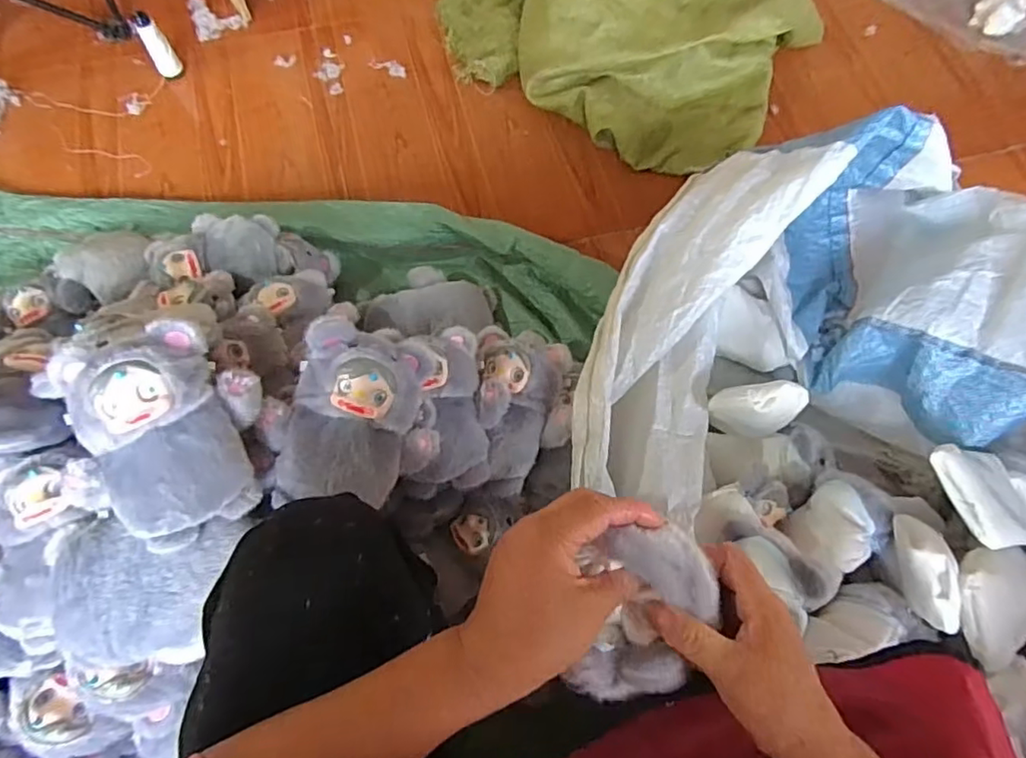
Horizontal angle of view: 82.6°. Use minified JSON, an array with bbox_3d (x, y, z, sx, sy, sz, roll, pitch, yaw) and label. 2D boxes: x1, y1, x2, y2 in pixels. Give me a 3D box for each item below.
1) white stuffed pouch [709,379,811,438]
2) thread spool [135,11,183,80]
[{"bbox_3d":[0.295,0.037,0.705,0.110,0.075,0.050,6,68,1],"label":"white stuffed pouch"},{"bbox_3d":[-0.625,-0.587,1.028,0.037,0.109,0.038,1,68,-1],"label":"thread spool"}]

